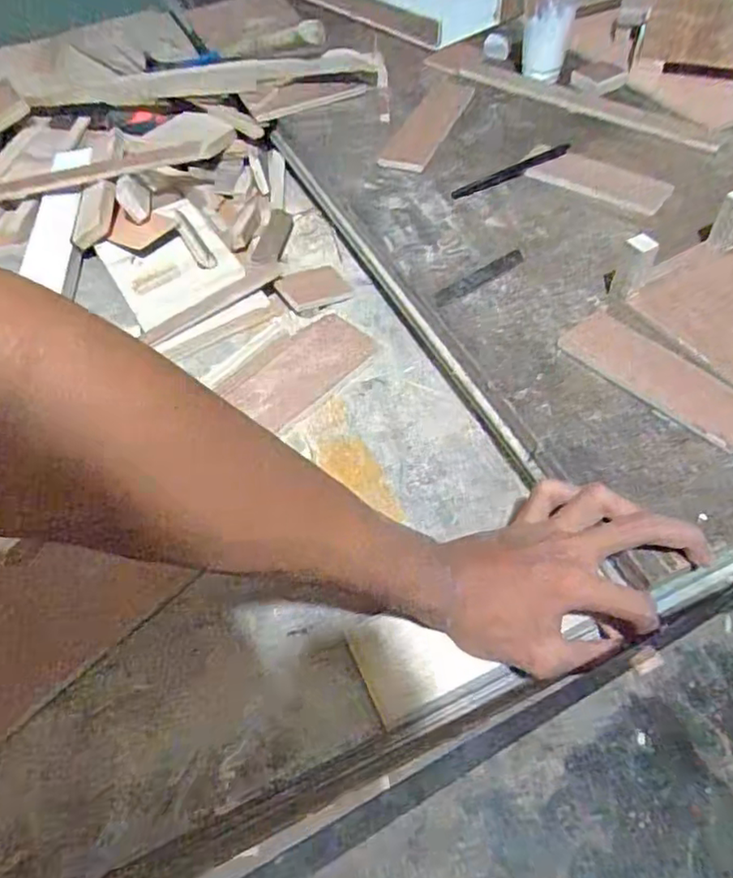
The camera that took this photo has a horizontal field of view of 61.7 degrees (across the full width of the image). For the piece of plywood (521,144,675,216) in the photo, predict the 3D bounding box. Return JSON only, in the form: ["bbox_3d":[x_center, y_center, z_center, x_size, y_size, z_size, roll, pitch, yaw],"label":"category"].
[{"bbox_3d":[0.224,-0.257,0.602,0.139,0.011,0.056,24,58,20],"label":"piece of plywood"}]

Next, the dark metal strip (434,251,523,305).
[{"bbox_3d":[0.098,-0.141,0.534,0.098,0.004,0.018,-32,58,-19],"label":"dark metal strip"}]

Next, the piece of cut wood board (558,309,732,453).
[{"bbox_3d":[0.215,-0.047,0.450,0.057,0.007,0.144,-35,59,-21],"label":"piece of cut wood board"}]

